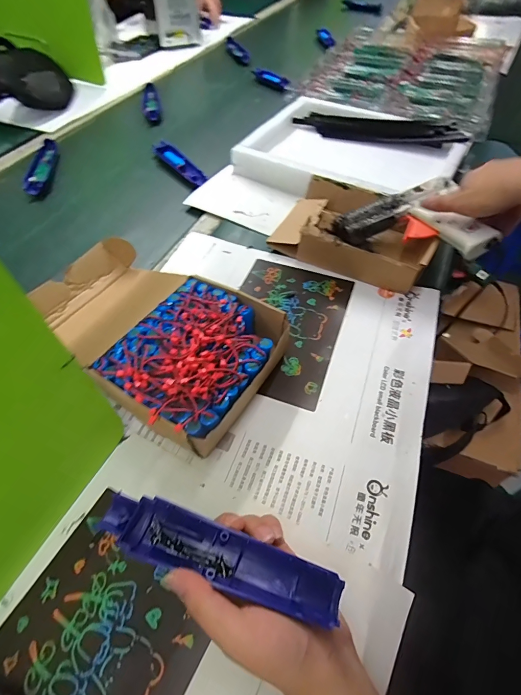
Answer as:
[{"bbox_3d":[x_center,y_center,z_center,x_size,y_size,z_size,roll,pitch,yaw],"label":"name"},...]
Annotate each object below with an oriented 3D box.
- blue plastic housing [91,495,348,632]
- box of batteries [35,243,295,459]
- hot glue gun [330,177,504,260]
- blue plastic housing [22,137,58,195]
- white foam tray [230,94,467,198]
[{"bbox_3d":[-0.028,0.143,0.259,0.165,0.021,0.037,17,55,8],"label":"blue plastic housing"},{"bbox_3d":[-0.129,-0.026,0.430,0.311,0.072,0.174,29,59,21],"label":"box of batteries"},{"bbox_3d":[0.212,-0.180,0.508,0.207,0.039,0.121,18,68,34],"label":"hot glue gun"},{"bbox_3d":[-0.399,-0.329,0.693,0.042,0.029,0.172,-4,53,-5],"label":"blue plastic housing"},{"bbox_3d":[0.165,-0.370,0.704,0.369,0.052,0.316,26,57,17],"label":"white foam tray"}]

